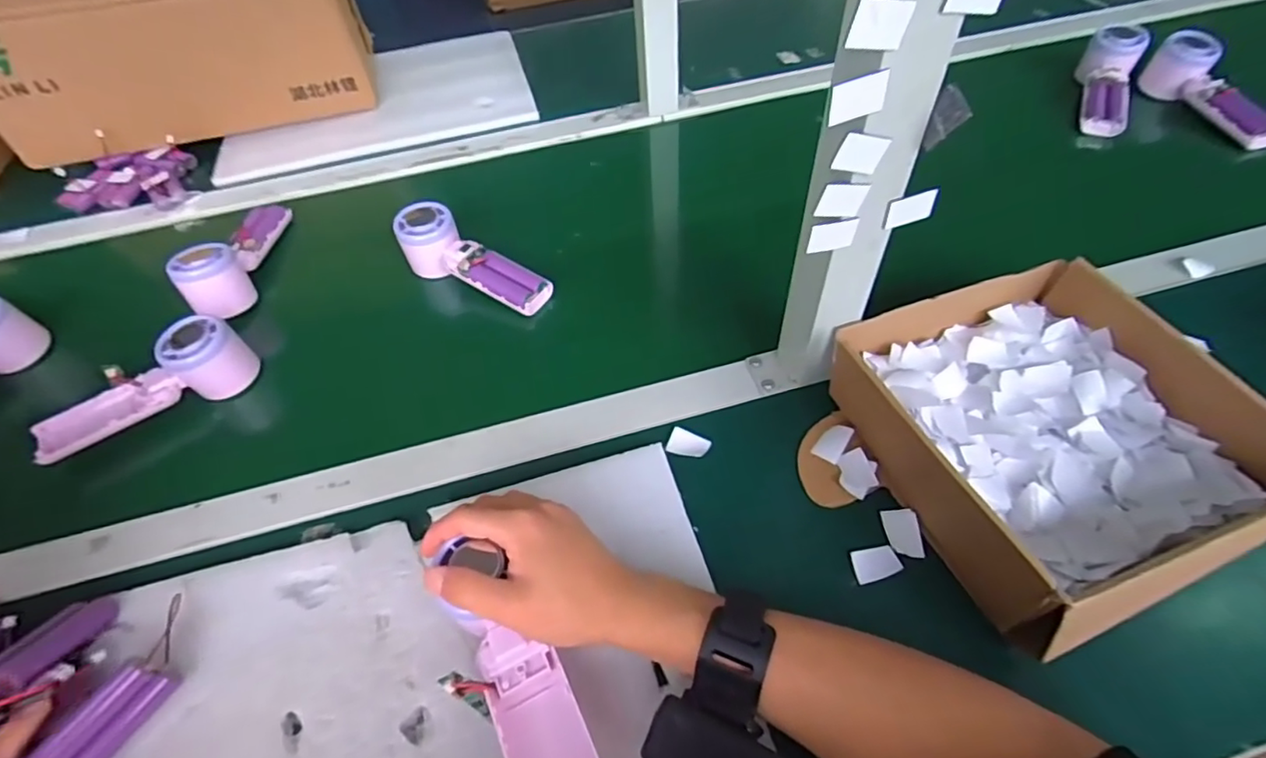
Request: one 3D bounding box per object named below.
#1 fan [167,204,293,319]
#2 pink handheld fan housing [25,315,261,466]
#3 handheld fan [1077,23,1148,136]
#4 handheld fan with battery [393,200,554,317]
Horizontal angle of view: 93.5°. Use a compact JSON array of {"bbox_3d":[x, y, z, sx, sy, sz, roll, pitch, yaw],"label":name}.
[{"bbox_3d":[-0.405,-0.129,0.603,0.050,0.059,0.170,-5,52,1],"label":"fan"},{"bbox_3d":[-0.412,0.001,0.498,0.163,0.057,0.059,-28,55,-16],"label":"pink handheld fan housing"},{"bbox_3d":[0.551,-0.342,0.692,0.049,0.041,0.161,17,71,13],"label":"handheld fan"},{"bbox_3d":[-0.159,-0.114,0.573,0.165,0.049,0.055,26,59,23],"label":"handheld fan with battery"}]

